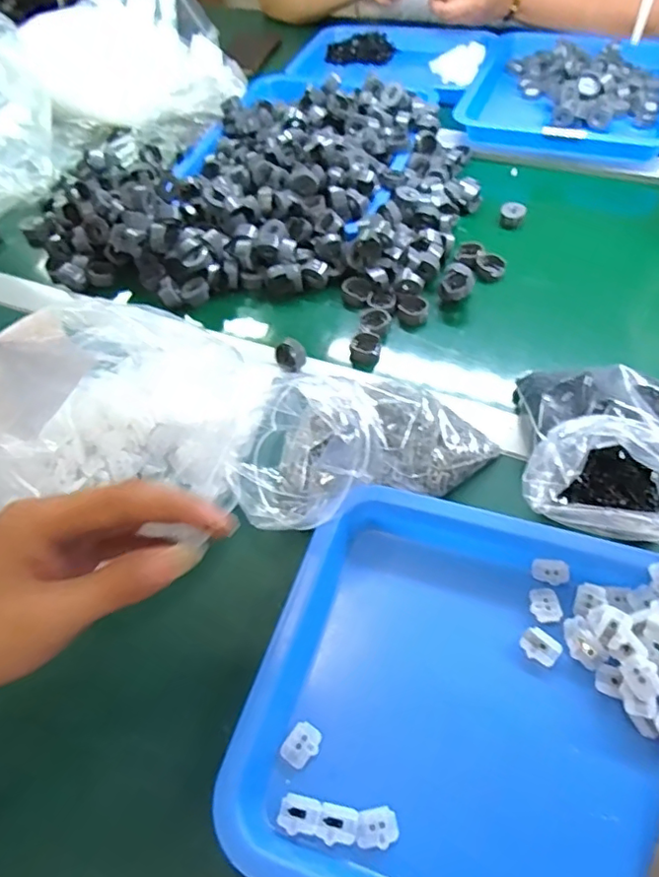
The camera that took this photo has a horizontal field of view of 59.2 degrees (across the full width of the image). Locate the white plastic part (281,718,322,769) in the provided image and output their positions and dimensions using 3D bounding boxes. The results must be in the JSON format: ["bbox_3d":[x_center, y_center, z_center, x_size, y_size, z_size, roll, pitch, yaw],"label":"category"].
[{"bbox_3d":[-0.015,0.170,0.322,0.017,0.004,0.022,28,61,23],"label":"white plastic part"}]

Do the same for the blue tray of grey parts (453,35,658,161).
[{"bbox_3d":[0.322,-0.454,0.758,0.261,0.035,0.306,16,56,16],"label":"blue tray of grey parts"}]

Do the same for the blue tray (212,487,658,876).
[{"bbox_3d":[0.105,0.151,0.317,0.278,0.033,0.225,13,56,14],"label":"blue tray"}]

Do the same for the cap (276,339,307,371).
[{"bbox_3d":[-0.032,-0.071,0.491,0.024,0.015,0.024,-2,53,3],"label":"cap"}]

